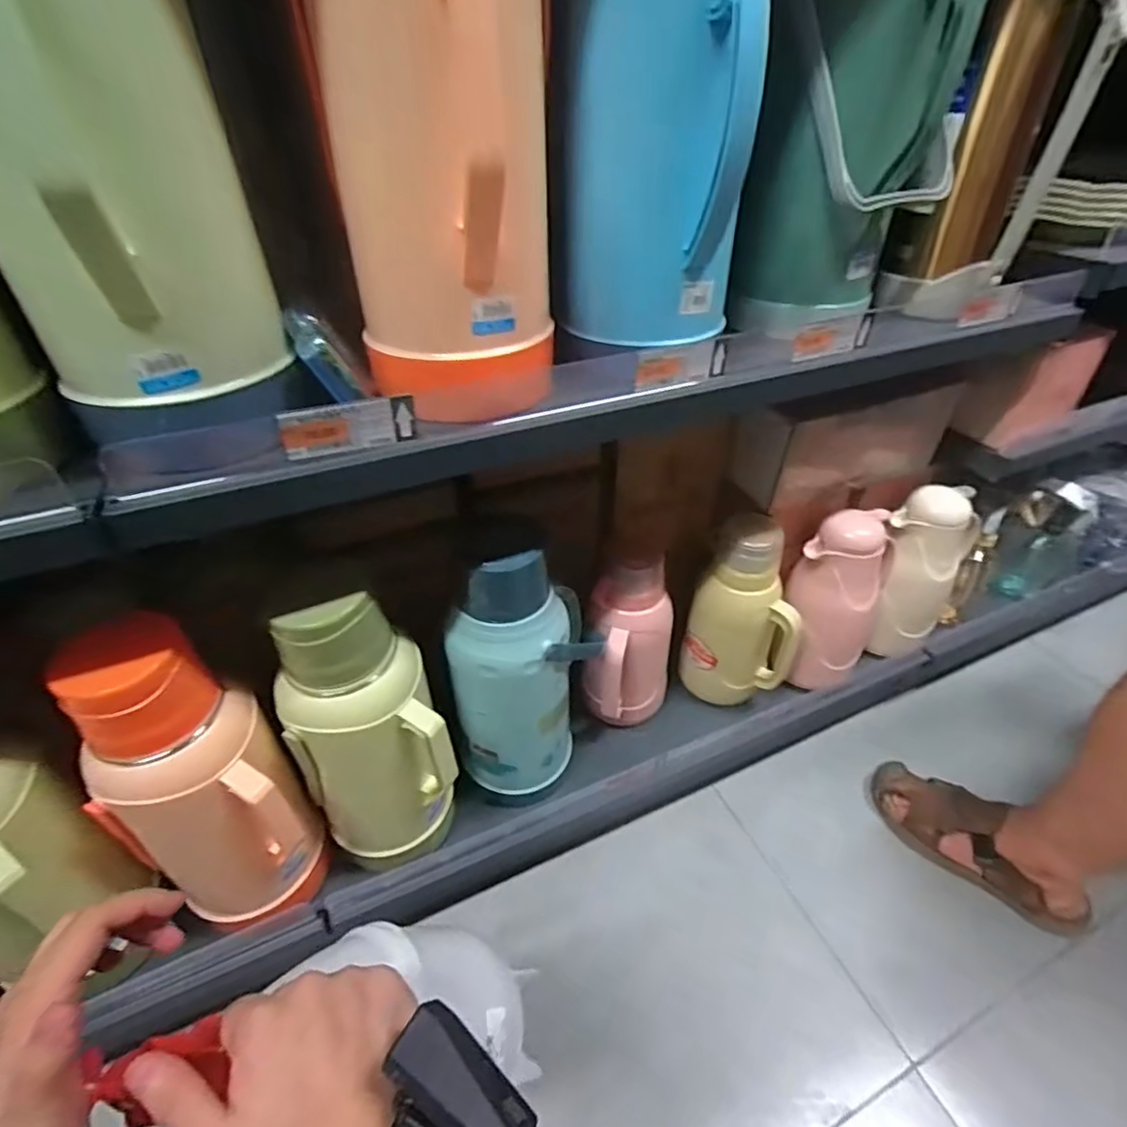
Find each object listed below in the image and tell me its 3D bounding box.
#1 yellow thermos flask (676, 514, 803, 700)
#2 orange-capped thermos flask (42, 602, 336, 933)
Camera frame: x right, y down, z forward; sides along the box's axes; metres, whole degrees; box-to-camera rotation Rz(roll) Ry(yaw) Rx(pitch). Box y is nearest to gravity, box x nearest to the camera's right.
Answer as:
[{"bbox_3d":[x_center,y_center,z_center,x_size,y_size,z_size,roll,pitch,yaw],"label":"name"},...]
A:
[{"bbox_3d":[0.250,0.071,0.853,0.139,0.264,0.109,5,41,7],"label":"yellow thermos flask"},{"bbox_3d":[-0.356,0.210,0.584,0.153,0.337,0.134,27,48,28],"label":"orange-capped thermos flask"}]

